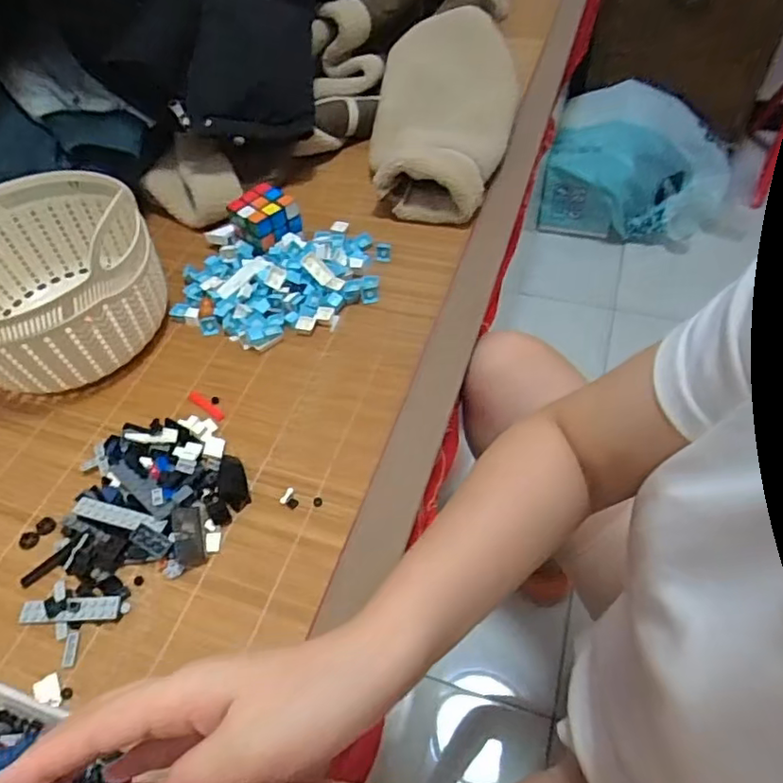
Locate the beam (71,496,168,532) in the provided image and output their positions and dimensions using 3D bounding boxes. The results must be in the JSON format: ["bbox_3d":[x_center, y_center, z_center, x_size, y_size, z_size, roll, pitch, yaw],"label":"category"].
[{"bbox_3d":[-0.225,0.104,0.486,0.084,0.009,0.015,11,53,12],"label":"beam"}]

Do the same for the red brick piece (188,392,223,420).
[{"bbox_3d":[-0.178,0.012,0.565,0.049,0.004,0.011,31,60,25],"label":"red brick piece"}]

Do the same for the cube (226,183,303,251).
[{"bbox_3d":[-0.146,-0.198,0.689,0.062,0.063,0.065,-39,59,-24],"label":"cube"}]

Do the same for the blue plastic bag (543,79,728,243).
[{"bbox_3d":[0.563,-0.507,1.332,0.381,0.186,0.343,18,57,18],"label":"blue plastic bag"}]

